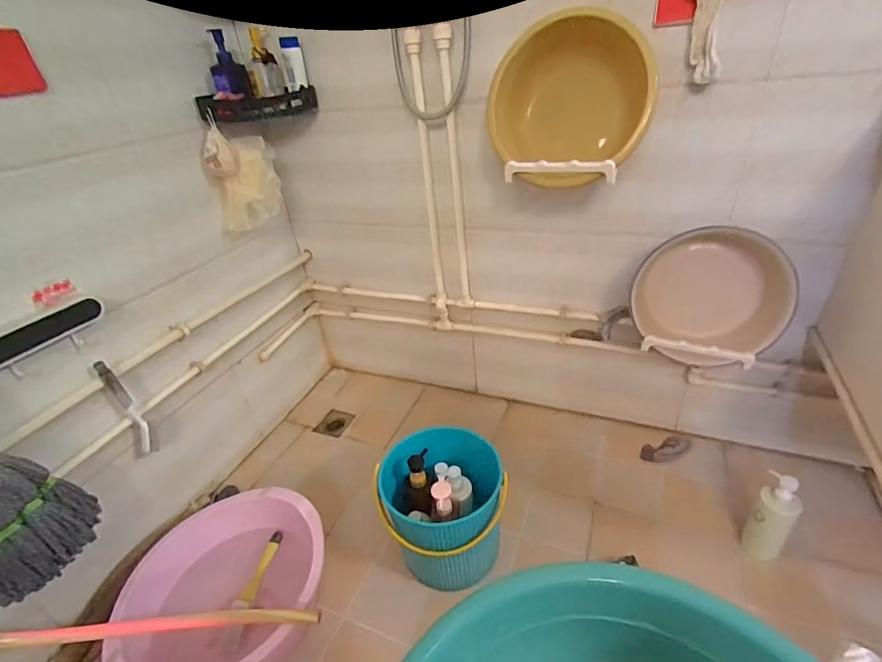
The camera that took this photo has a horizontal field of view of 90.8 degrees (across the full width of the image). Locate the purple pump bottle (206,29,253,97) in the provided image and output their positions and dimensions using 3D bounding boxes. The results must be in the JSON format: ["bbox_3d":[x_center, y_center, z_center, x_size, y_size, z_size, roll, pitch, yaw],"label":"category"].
[{"bbox_3d":[-0.517,-0.643,1.050,0.081,0.132,0.061,-17,34,-16],"label":"purple pump bottle"}]

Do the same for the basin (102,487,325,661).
[{"bbox_3d":[-0.414,0.518,0.874,0.365,0.184,0.345,-5,33,3],"label":"basin"}]

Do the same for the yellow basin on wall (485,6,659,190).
[{"bbox_3d":[0.234,-0.428,0.821,0.288,0.257,0.133,2,34,13],"label":"yellow basin on wall"}]

